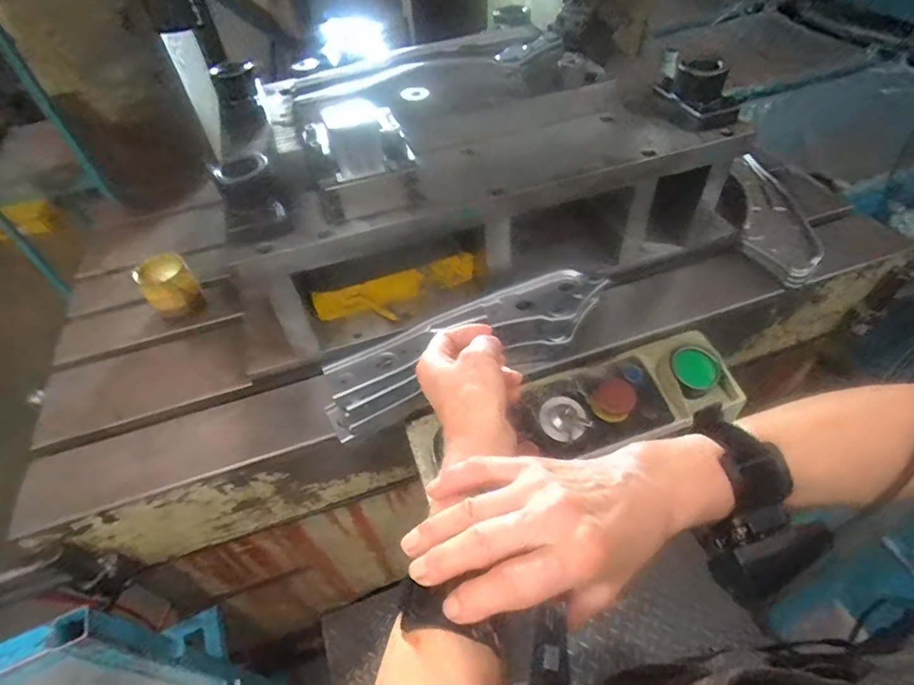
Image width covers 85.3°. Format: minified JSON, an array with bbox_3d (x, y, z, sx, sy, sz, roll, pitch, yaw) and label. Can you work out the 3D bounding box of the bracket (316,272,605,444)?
[{"bbox_3d":[0.020,0.005,0.729,0.435,0.086,0.114,-24,51,-16],"label":"bracket"}]

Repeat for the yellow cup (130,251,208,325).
[{"bbox_3d":[-0.503,-0.091,0.883,0.087,0.102,0.084,-2,48,3],"label":"yellow cup"}]

